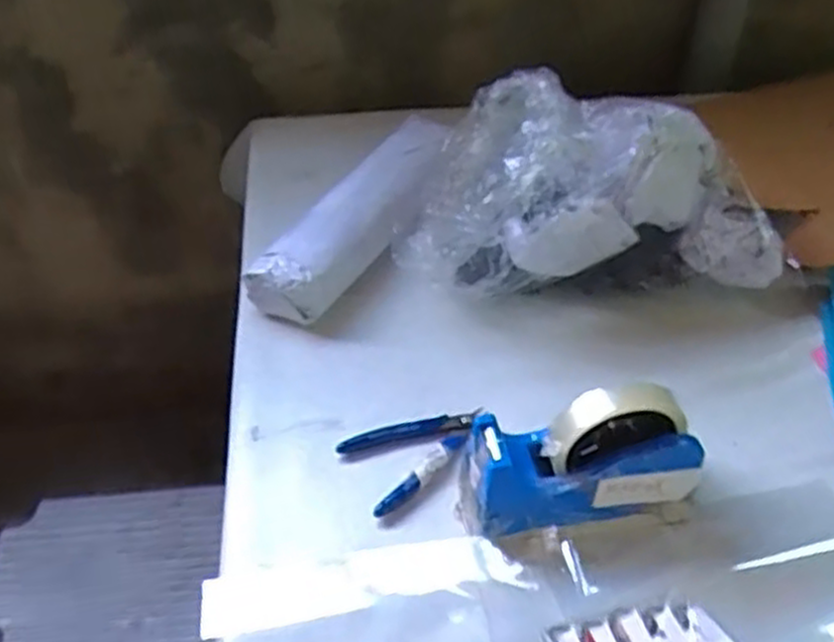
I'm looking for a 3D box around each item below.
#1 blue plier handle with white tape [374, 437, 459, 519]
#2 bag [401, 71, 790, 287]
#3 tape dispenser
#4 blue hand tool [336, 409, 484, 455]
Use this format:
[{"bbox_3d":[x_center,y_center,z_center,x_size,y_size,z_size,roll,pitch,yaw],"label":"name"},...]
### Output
[{"bbox_3d":[0.003,0.116,0.596,0.016,0.010,0.089,33,53,31],"label":"blue plier handle with white tape"},{"bbox_3d":[0.153,-0.111,0.678,0.324,0.141,0.153,2,44,3],"label":"bag"},{"bbox_3d":[0.115,0.099,0.542,0.152,0.104,0.055,-4,44,-3],"label":"tape dispenser"},{"bbox_3d":[-0.005,0.088,0.625,0.115,0.009,0.013,-12,45,-11],"label":"blue hand tool"}]

